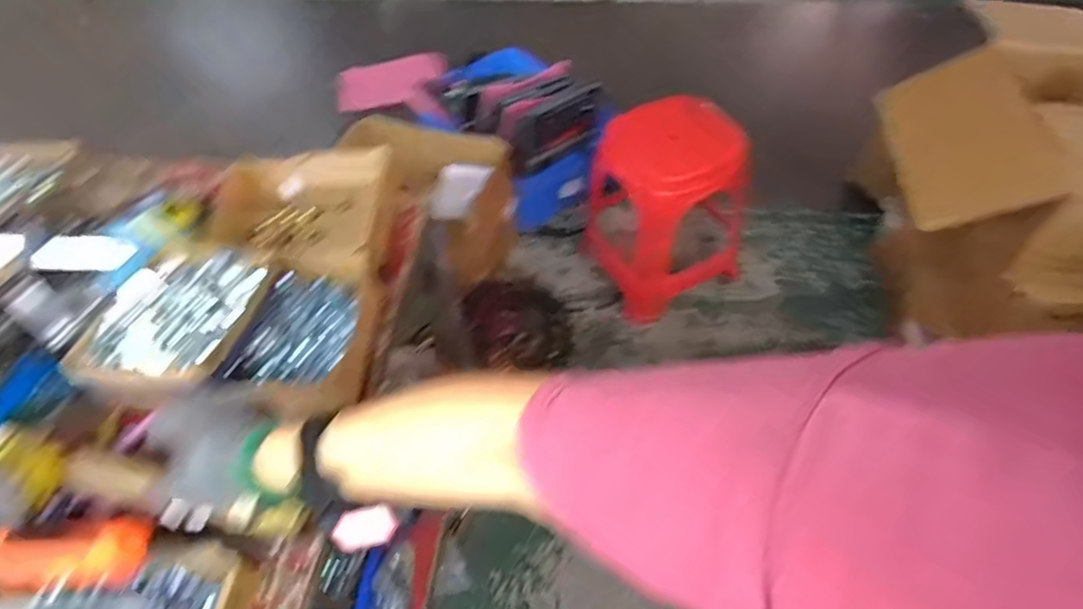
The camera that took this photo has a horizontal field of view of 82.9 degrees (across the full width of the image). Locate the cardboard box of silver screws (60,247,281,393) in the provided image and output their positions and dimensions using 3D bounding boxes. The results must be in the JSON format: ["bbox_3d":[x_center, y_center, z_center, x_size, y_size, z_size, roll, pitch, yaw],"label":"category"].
[{"bbox_3d":[-0.376,0.009,0.632,0.139,0.038,0.189,9,54,9],"label":"cardboard box of silver screws"}]

